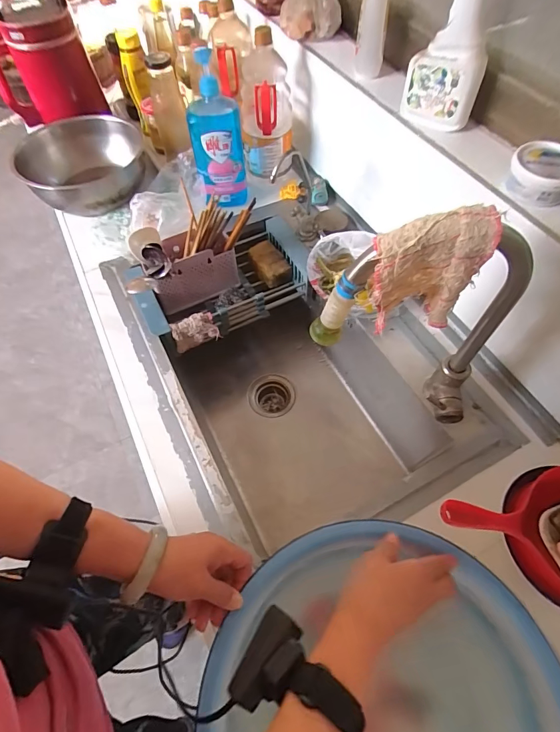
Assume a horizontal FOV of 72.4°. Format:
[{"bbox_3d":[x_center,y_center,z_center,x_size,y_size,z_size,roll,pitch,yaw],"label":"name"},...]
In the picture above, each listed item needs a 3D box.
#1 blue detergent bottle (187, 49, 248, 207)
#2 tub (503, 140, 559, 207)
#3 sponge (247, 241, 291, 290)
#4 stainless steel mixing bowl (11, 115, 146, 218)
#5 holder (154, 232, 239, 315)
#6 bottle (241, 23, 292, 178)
[{"bbox_3d":[-0.132,-0.476,0.805,0.108,0.293,0.072,-7,60,-3],"label":"blue detergent bottle"},{"bbox_3d":[0.358,-0.262,0.519,0.085,0.040,0.083,0,60,1],"label":"tub"},{"bbox_3d":[-0.024,-0.238,0.893,0.061,0.034,0.117,-26,63,-14],"label":"sponge"},{"bbox_3d":[-0.478,-0.471,0.943,0.277,0.124,0.304,0,60,1],"label":"stainless steel mixing bowl"},{"bbox_3d":[-0.192,-0.211,0.836,0.179,0.132,0.094,-28,63,-14],"label":"holder"},{"bbox_3d":[-0.032,-0.570,0.850,0.110,0.270,0.092,1,60,2],"label":"bottle"}]

